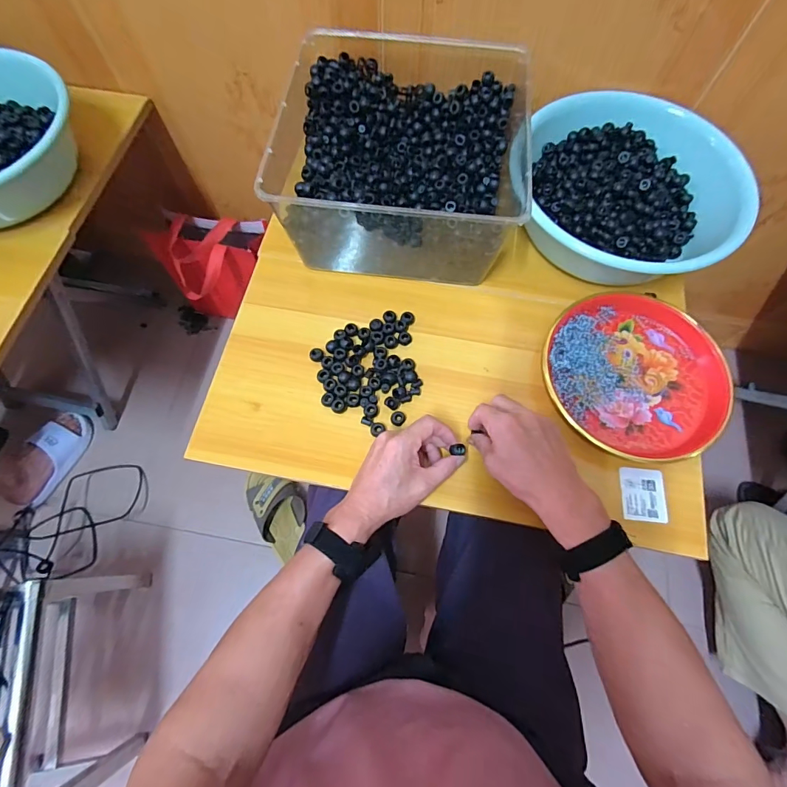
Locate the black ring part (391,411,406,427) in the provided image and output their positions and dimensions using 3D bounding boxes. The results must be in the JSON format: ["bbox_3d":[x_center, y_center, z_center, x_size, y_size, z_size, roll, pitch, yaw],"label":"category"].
[{"bbox_3d":[0.006,0.031,0.510,0.017,0.009,0.019,7,70,2],"label":"black ring part"}]

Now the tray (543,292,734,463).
[{"bbox_3d":[0.301,-0.029,0.522,0.215,0.027,0.208,30,72,10],"label":"tray"}]

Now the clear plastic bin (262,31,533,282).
[{"bbox_3d":[0.020,-0.319,0.572,0.282,0.141,0.298,5,70,1],"label":"clear plastic bin"}]

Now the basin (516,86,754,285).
[{"bbox_3d":[0.303,-0.284,0.577,0.282,0.111,0.234,11,70,4],"label":"basin"}]

